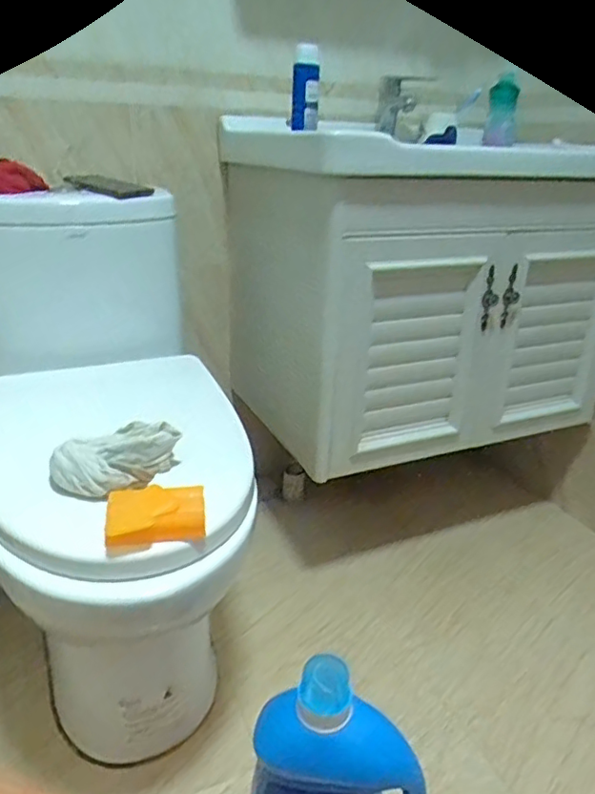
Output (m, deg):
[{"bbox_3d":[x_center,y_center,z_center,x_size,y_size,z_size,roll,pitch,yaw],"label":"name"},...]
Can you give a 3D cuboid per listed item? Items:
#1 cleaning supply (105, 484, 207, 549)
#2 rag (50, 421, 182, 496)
[{"bbox_3d":[-0.146,0.123,0.608,0.100,0.036,0.058,-3,24,-13],"label":"cleaning supply"},{"bbox_3d":[-0.215,0.072,0.689,0.125,0.050,0.101,6,24,8],"label":"rag"}]

